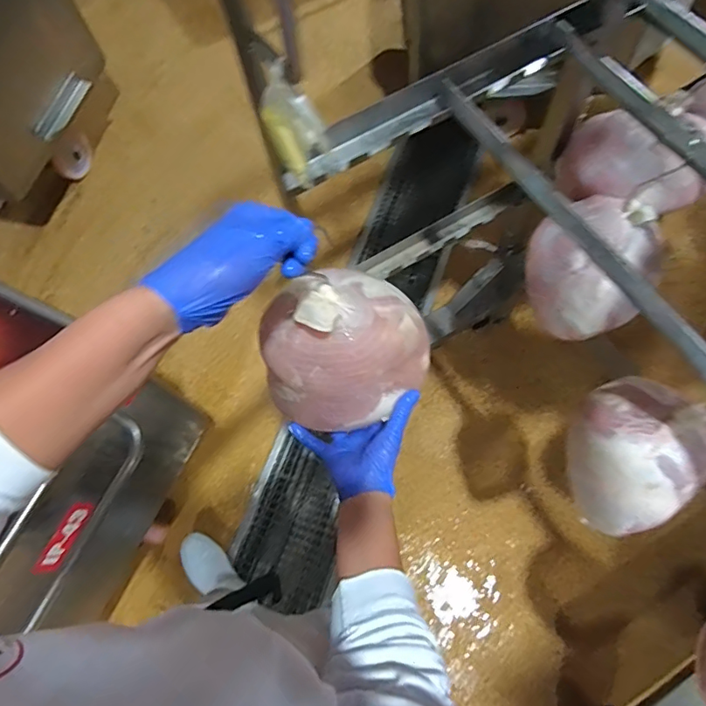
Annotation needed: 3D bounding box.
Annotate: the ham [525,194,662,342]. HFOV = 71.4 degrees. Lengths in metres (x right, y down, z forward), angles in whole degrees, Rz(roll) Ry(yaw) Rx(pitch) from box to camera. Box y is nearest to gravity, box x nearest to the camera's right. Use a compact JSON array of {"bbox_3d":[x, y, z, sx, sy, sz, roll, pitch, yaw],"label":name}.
[{"bbox_3d":[0.351,-0.127,0.726,0.177,0.163,0.164,-2,69,4],"label":"ham"}]

